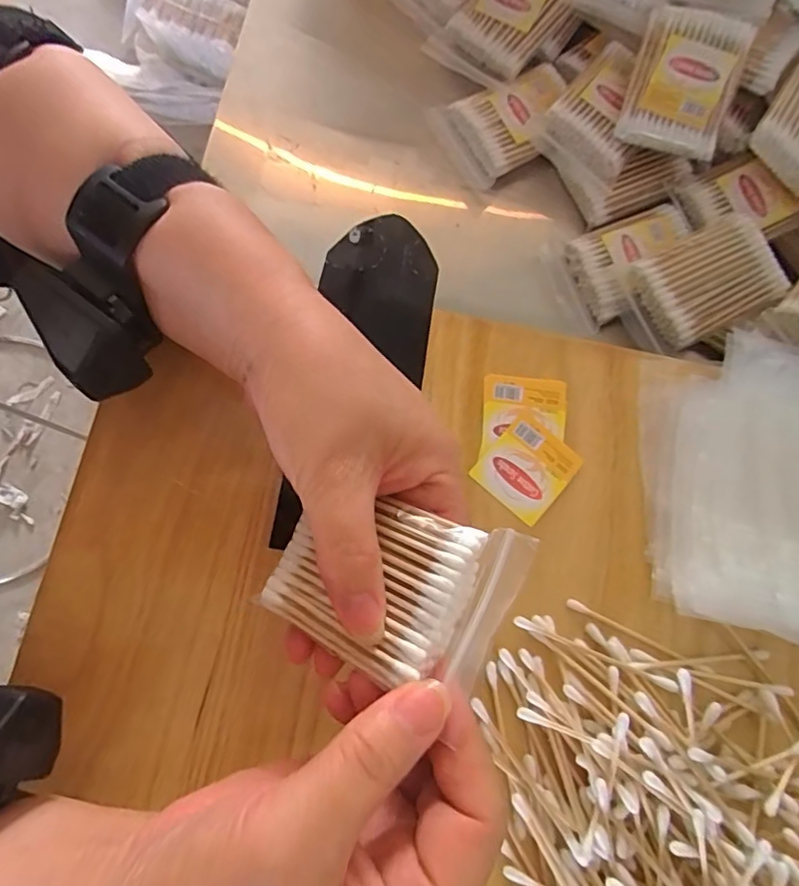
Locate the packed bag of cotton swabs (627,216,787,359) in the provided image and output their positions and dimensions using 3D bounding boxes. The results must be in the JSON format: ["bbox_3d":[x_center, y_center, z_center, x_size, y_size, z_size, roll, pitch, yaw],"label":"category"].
[{"bbox_3d":[0.180,-0.094,0.330,0.080,0.025,0.056,-27,79,-7],"label":"packed bag of cotton swabs"}]

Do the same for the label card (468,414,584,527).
[{"bbox_3d":[0.063,0.013,0.276,0.040,0.004,0.042,41,80,8],"label":"label card"}]

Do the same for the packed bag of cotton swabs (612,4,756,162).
[{"bbox_3d":[0.168,-0.214,0.331,0.056,0.015,0.076,18,98,11],"label":"packed bag of cotton swabs"}]

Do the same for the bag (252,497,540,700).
[{"bbox_3d":[-0.004,0.049,0.201,0.087,0.016,0.057,18,79,31],"label":"bag"}]

